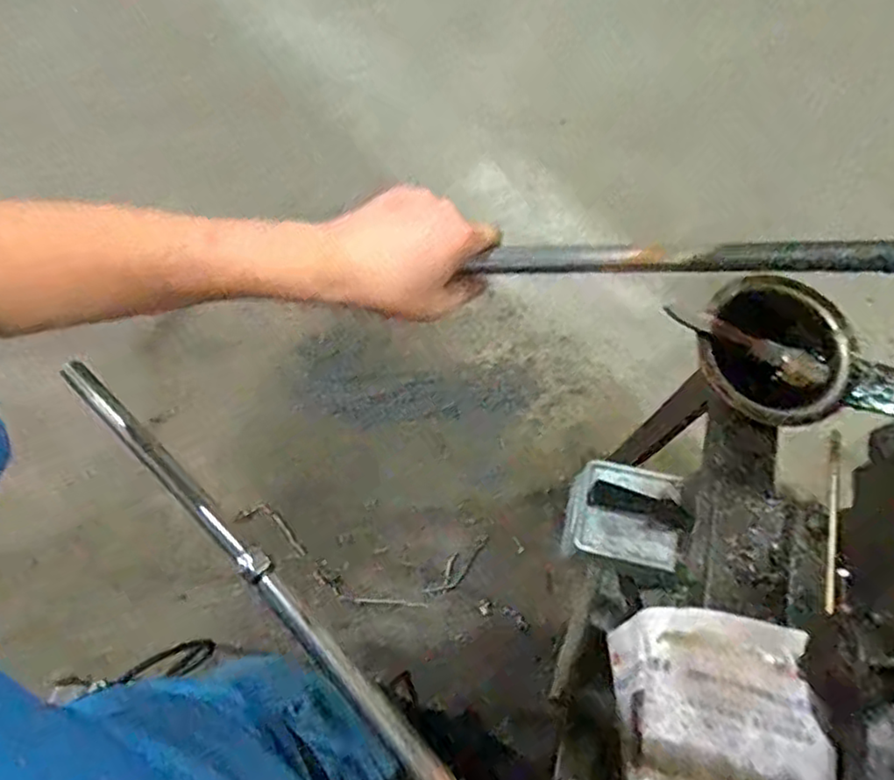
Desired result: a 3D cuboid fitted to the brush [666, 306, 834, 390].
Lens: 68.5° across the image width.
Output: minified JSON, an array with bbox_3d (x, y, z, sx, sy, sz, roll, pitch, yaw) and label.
[{"bbox_3d":[0.256,-0.042,0.562,0.137,0.019,0.025,31,72,9],"label":"brush"}]

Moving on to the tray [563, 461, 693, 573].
[{"bbox_3d":[0.166,0.113,0.607,0.099,0.030,0.089,12,70,3],"label":"tray"}]

